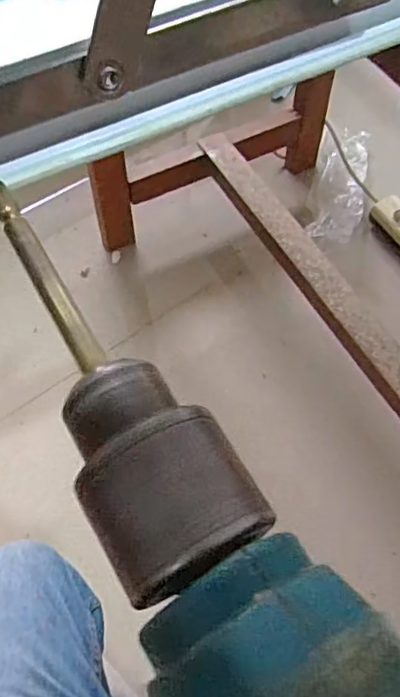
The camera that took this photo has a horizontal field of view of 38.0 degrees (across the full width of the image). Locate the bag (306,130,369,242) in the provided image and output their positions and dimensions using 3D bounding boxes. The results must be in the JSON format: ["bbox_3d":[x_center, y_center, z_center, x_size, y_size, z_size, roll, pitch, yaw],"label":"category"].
[{"bbox_3d":[0.267,-0.319,1.107,0.100,0.054,0.319,10,60,7],"label":"bag"}]

